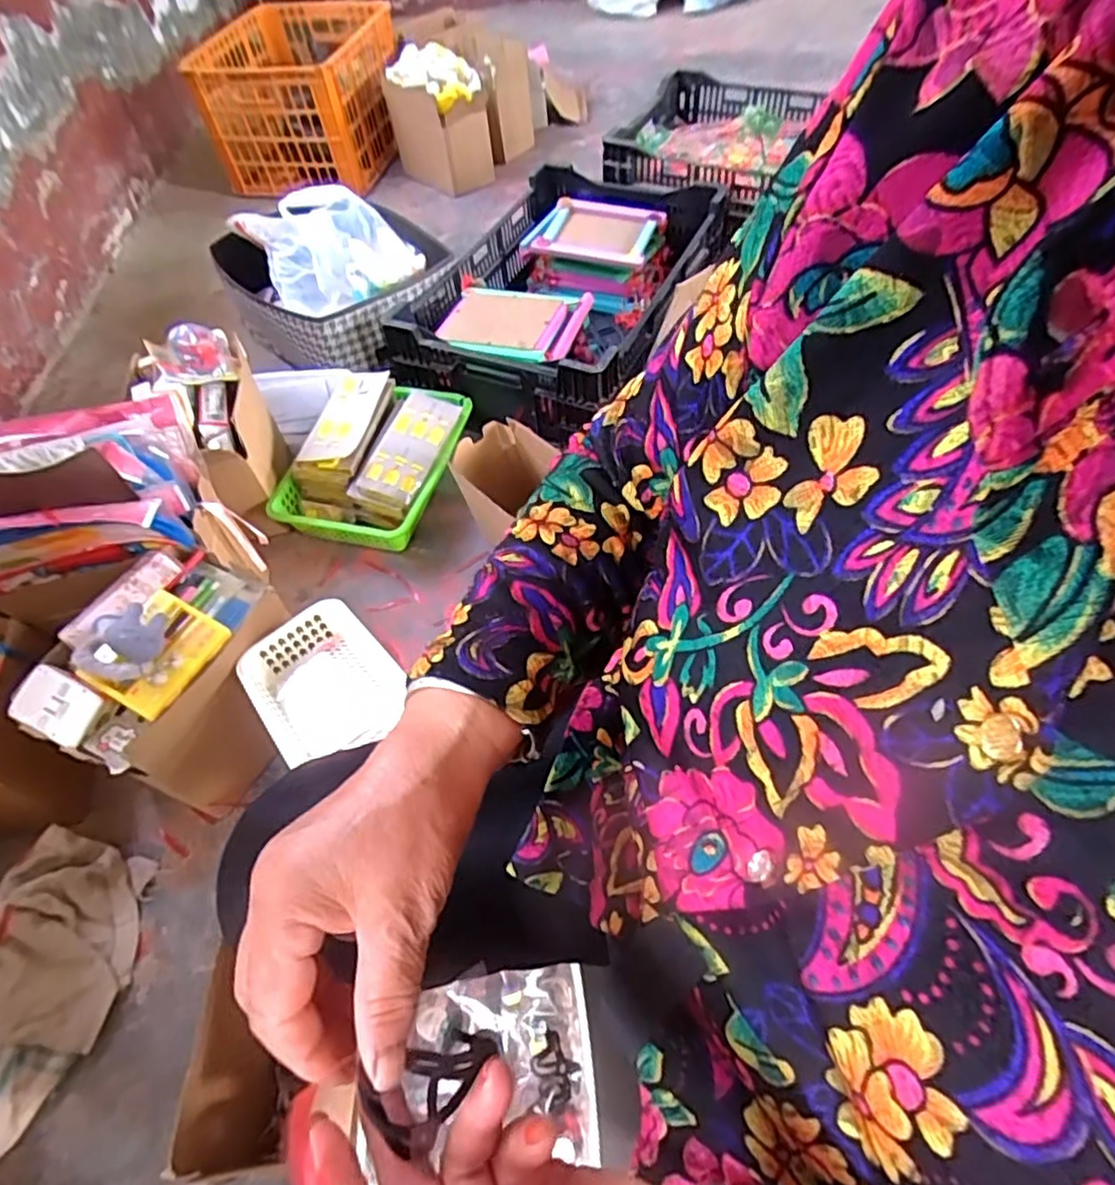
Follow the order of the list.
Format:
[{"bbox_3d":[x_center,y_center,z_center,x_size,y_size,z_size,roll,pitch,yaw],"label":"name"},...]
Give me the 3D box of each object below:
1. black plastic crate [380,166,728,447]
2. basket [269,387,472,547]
[{"bbox_3d":[0.016,-0.550,1.223,0.418,0.179,0.601,17,53,19],"label":"black plastic crate"},{"bbox_3d":[-0.278,-0.200,1.093,0.237,0.109,0.347,17,54,20],"label":"basket"}]

